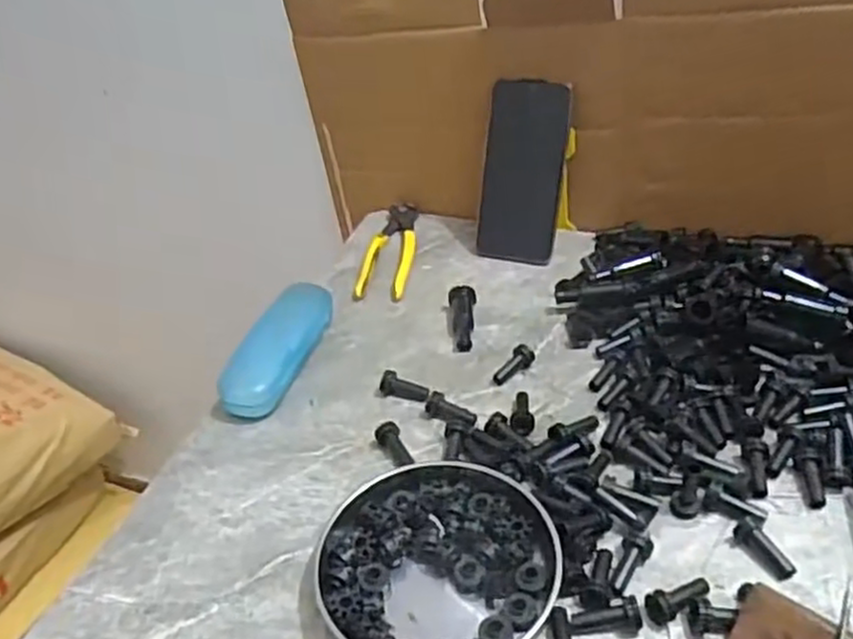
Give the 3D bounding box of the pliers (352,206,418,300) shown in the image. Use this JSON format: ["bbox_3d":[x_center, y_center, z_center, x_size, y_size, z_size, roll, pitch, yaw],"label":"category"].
[{"bbox_3d":[-0.034,-0.072,0.736,0.047,0.013,0.162,2,36,9],"label":"pliers"}]

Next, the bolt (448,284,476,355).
[{"bbox_3d":[0.032,-0.001,0.636,0.022,0.018,0.072,-4,36,1],"label":"bolt"}]

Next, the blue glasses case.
[{"bbox_3d":[-0.121,0.021,0.607,0.046,0.039,0.143,9,38,18],"label":"blue glasses case"}]

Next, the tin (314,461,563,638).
[{"bbox_3d":[0.006,0.143,0.439,0.134,0.025,0.140,-3,36,2],"label":"tin"}]

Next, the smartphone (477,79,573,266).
[{"bbox_3d":[0.090,-0.137,0.700,0.076,0.163,0.011,10,16,19],"label":"smartphone"}]

